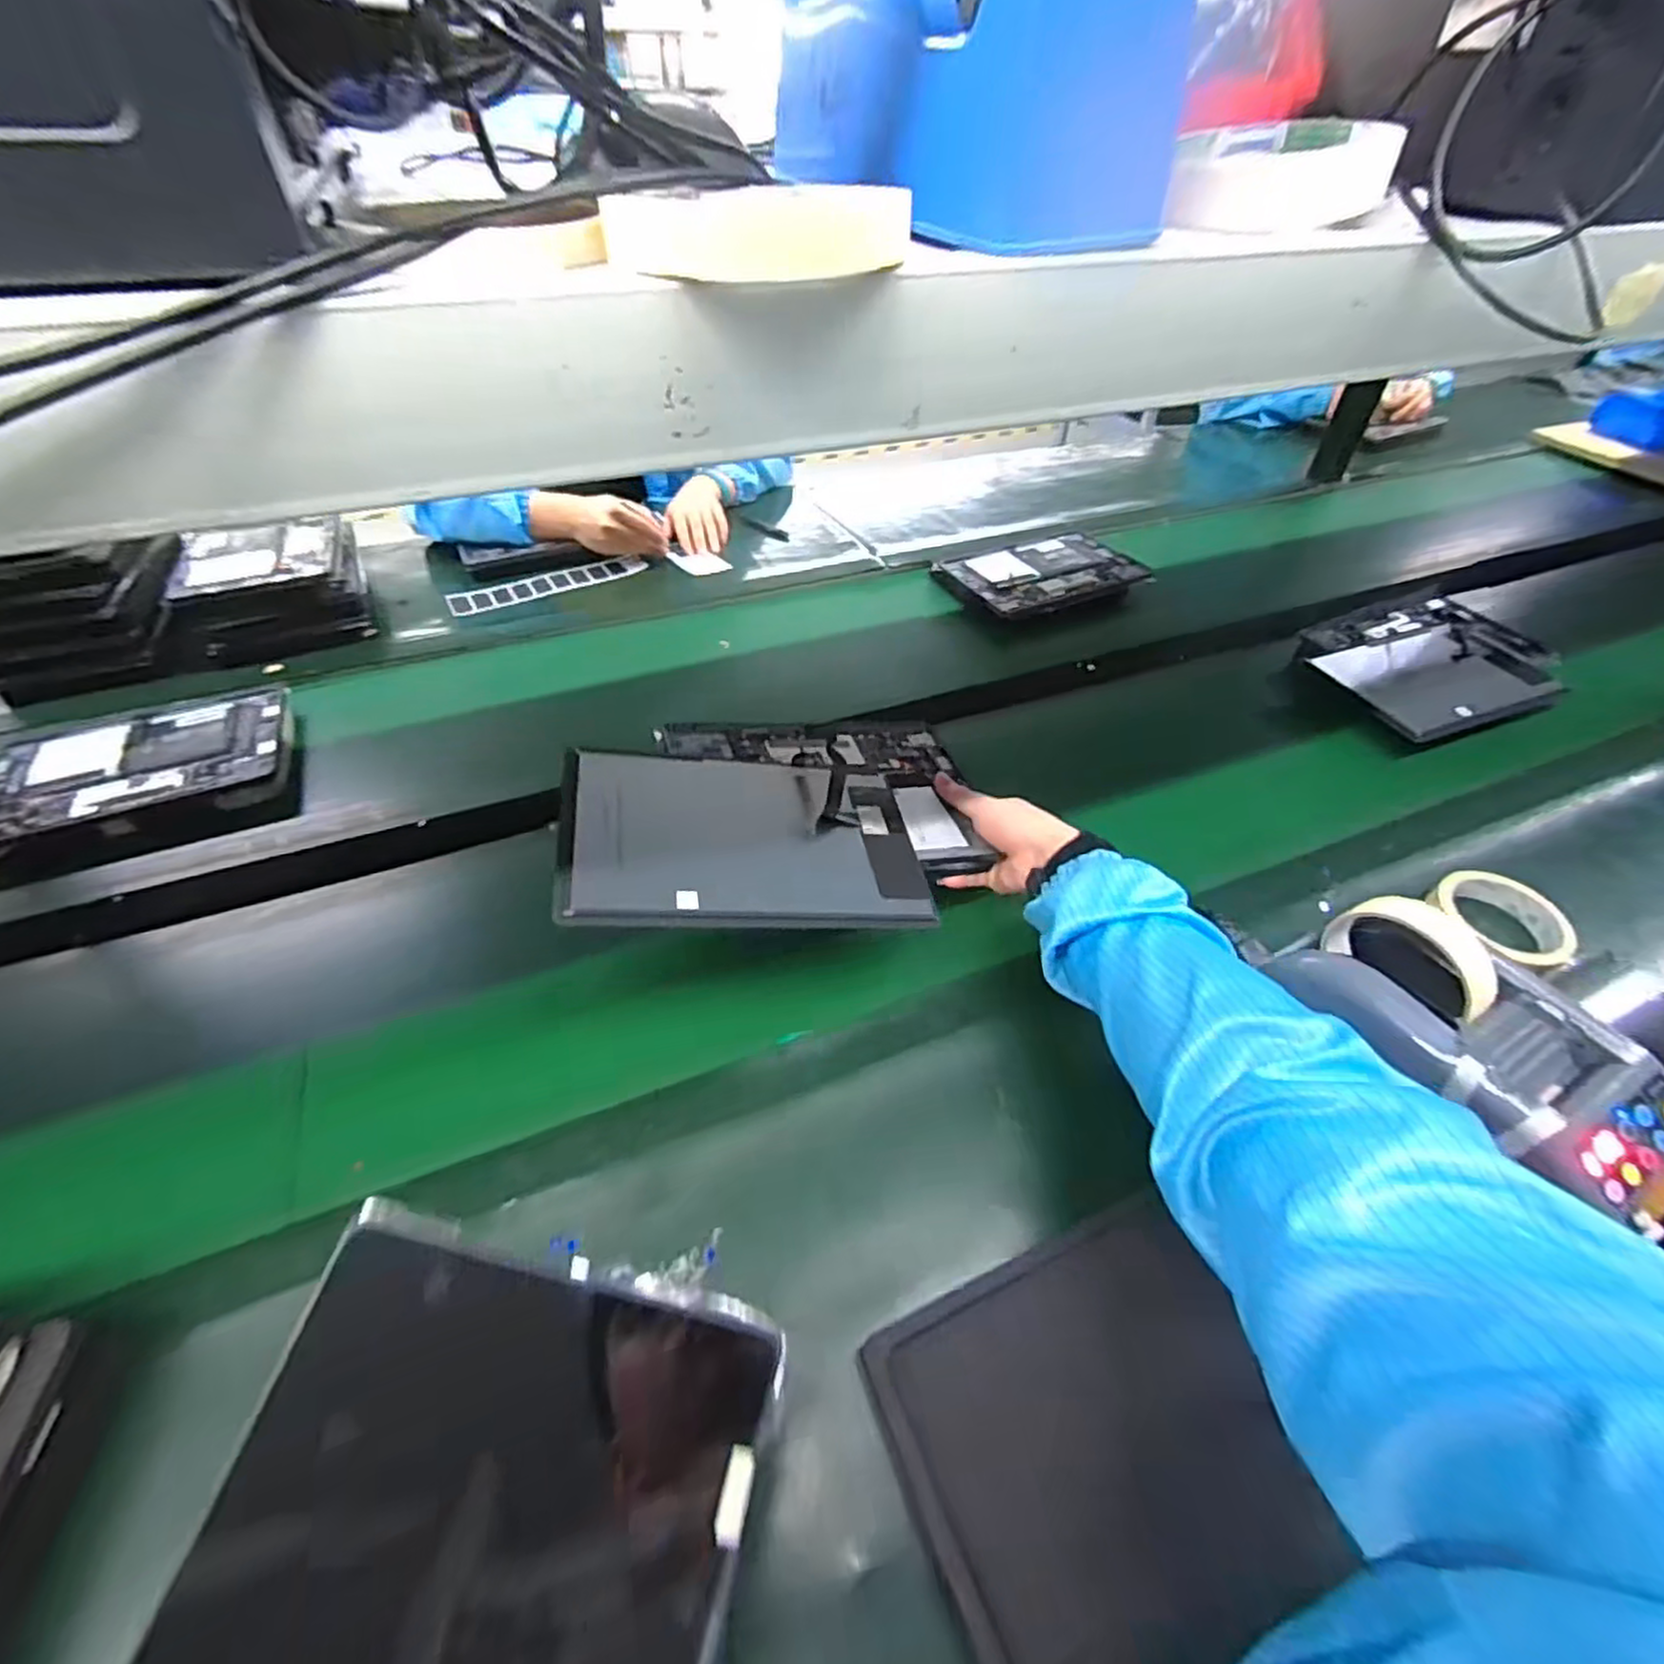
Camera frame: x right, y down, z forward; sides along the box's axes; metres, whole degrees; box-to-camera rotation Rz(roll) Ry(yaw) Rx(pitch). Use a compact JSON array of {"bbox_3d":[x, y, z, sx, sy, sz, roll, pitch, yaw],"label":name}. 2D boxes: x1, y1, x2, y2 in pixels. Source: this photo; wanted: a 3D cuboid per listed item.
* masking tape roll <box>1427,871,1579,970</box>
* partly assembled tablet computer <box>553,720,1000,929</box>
[{"bbox_3d":[0.571,0.072,0.623,0.098,0.034,0.098,0,46,0],"label":"masking tape roll"},{"bbox_3d":[-0.032,-0.020,0.550,0.319,0.018,0.222,1,44,-23],"label":"partly assembled tablet computer"}]

